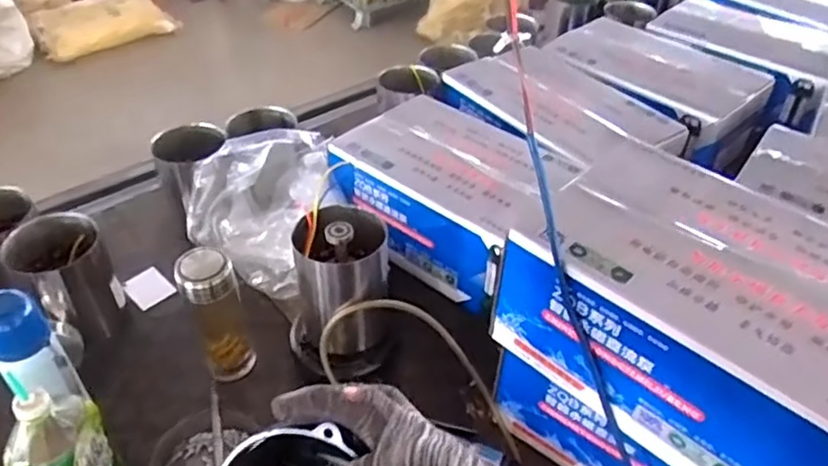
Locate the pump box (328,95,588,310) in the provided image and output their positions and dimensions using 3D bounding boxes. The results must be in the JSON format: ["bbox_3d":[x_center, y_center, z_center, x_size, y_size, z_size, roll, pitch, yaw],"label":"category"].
[{"bbox_3d":[0.060,-0.067,1.084,0.348,0.159,0.244,29,47,27],"label":"pump box"}]

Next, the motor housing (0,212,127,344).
[{"bbox_3d":[-0.504,0.071,0.951,0.123,0.154,0.121,-32,51,-33],"label":"motor housing"}]

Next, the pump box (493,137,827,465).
[{"bbox_3d":[0.309,0.097,0.654,0.387,0.188,0.225,32,49,30],"label":"pump box"}]

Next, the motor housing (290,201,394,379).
[{"bbox_3d":[-0.102,0.083,0.888,0.141,0.206,0.128,-3,41,-7],"label":"motor housing"}]

